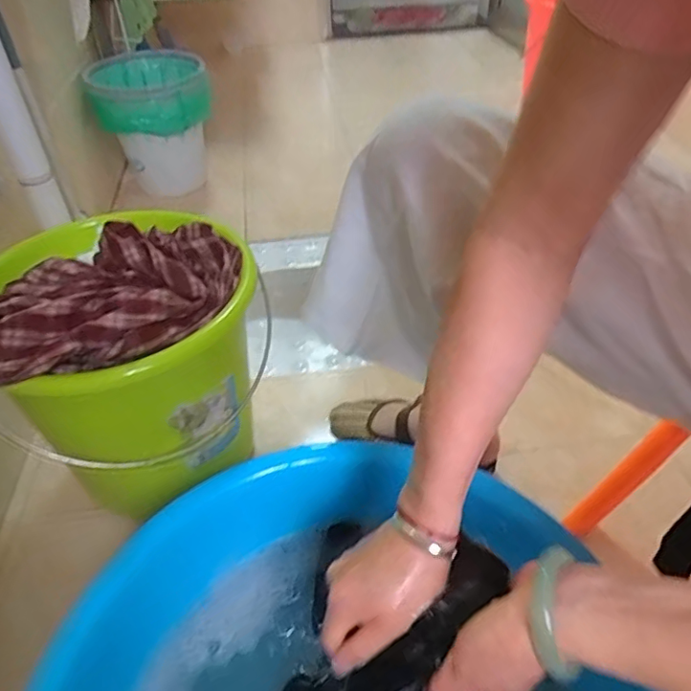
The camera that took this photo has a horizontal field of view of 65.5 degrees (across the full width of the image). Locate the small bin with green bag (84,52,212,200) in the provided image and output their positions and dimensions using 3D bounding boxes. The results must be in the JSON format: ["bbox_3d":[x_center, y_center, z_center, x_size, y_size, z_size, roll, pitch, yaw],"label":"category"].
[{"bbox_3d":[-0.437,-0.498,1.286,0.255,0.292,0.282,-21,45,-18],"label":"small bin with green bag"}]

